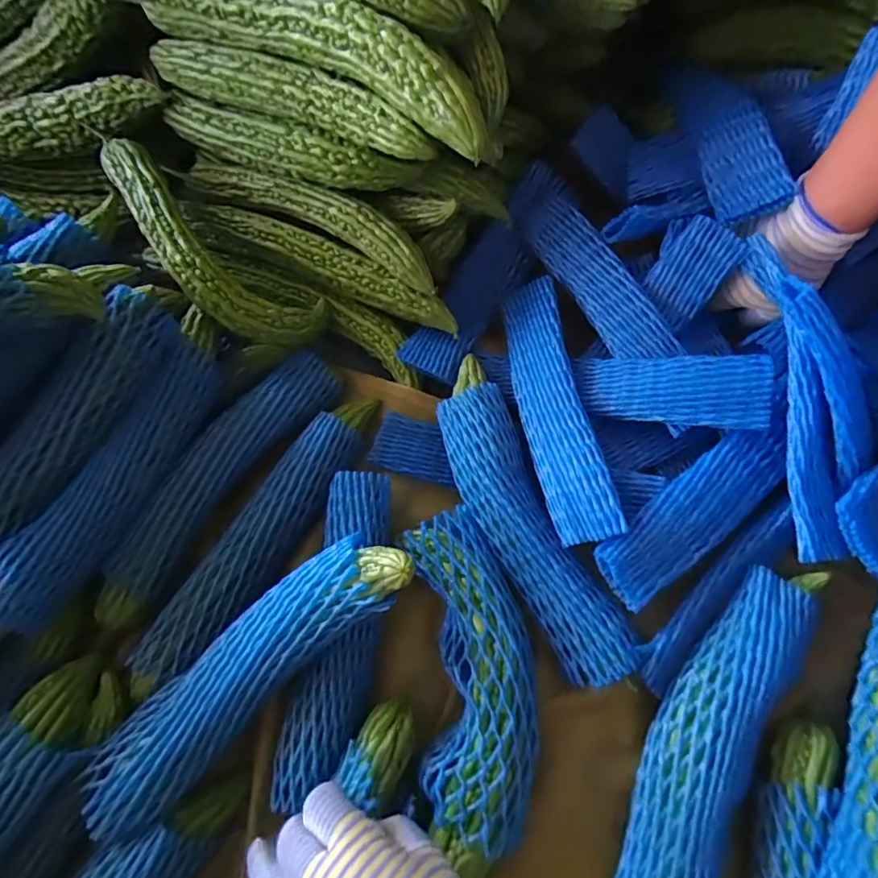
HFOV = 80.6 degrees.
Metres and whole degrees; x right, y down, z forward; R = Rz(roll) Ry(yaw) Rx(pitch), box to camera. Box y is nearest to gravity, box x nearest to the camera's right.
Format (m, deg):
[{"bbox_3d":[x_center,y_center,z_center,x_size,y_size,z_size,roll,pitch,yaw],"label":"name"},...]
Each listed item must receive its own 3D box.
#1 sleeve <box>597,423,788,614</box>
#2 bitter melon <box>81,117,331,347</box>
[{"bbox_3d":[0.190,0.053,0.384,0.170,0.027,0.052,-37,73,-10],"label":"sleeve"},{"bbox_3d":[-0.204,-0.176,0.452,0.087,0.059,0.245,-42,88,-11],"label":"bitter melon"}]

